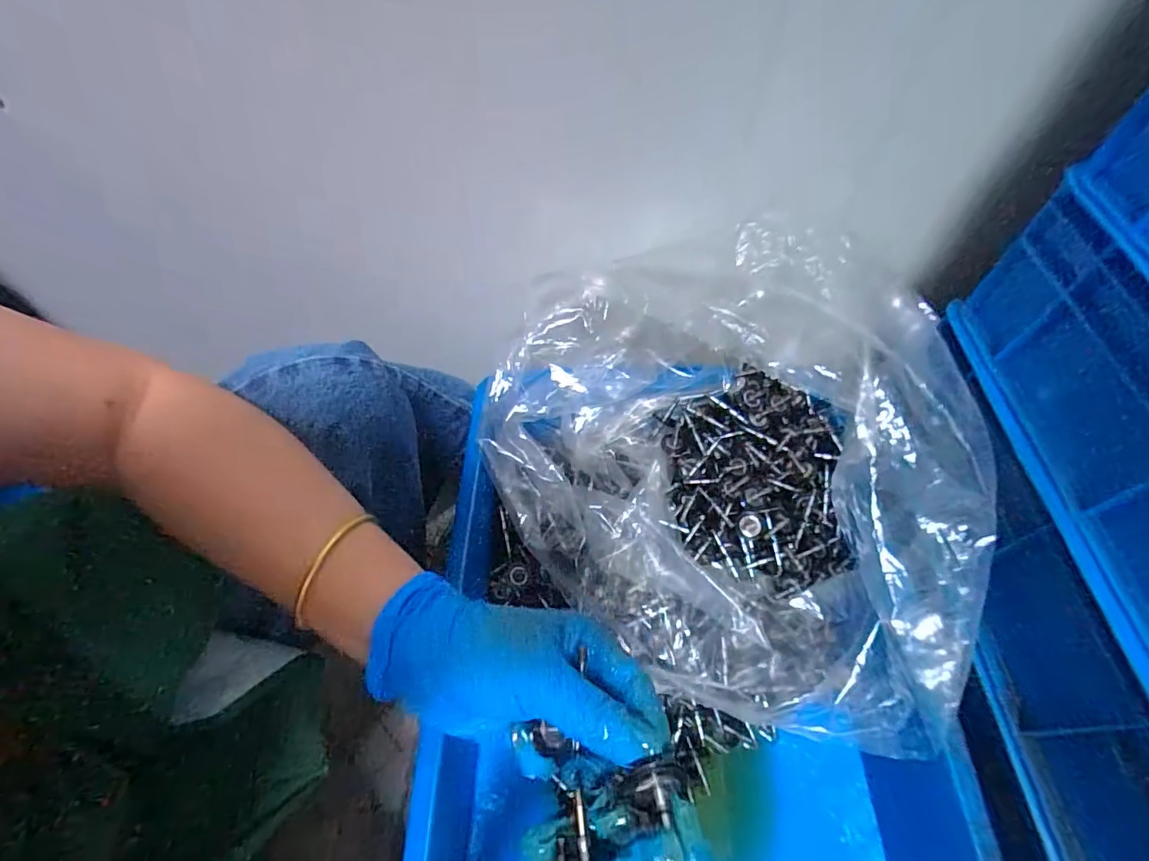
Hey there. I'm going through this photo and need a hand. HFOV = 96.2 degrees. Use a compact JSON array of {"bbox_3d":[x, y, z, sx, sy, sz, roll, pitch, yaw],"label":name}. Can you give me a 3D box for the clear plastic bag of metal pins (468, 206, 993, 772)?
[{"bbox_3d":[0.092,0.044,0.402,0.302,0.185,0.359,-5,56,-2],"label":"clear plastic bag of metal pins"}]

